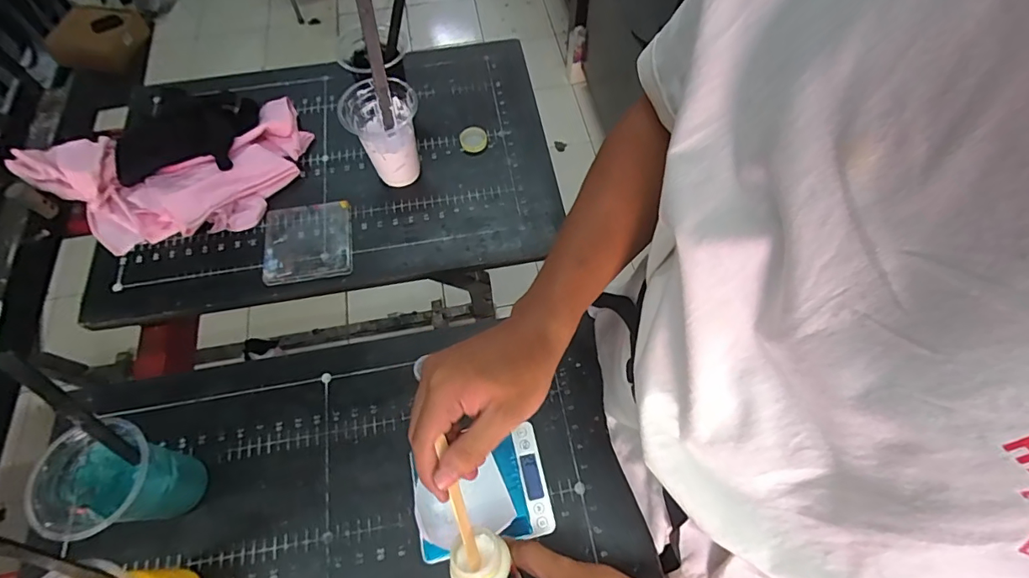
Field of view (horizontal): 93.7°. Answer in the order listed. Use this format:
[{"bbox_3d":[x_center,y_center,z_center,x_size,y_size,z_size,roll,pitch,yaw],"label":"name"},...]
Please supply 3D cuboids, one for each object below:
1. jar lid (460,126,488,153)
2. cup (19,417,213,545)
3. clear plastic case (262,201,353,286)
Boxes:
[{"bbox_3d":[-0.057,-0.209,0.673,0.037,0.012,0.039,0,62,-1],"label":"jar lid"},{"bbox_3d":[-0.342,0.176,0.429,0.076,0.120,0.080,-24,64,-13],"label":"cup"},{"bbox_3d":[-0.261,-0.061,0.608,0.109,0.008,0.107,-8,62,-5],"label":"clear plastic case"}]

